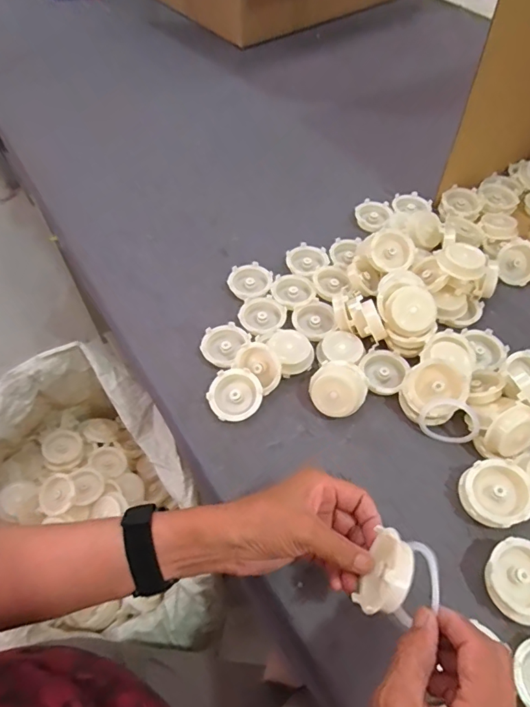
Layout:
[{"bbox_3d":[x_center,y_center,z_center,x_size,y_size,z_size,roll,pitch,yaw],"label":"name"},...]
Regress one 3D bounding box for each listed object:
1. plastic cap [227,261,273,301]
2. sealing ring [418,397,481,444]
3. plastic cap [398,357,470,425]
[{"bbox_3d":[-0.020,-0.095,0.597,0.058,0.017,0.063,-1,56,1],"label":"plastic cap"},{"bbox_3d":[0.192,0.071,0.466,0.058,0.050,0.010,-2,22,24],"label":"sealing ring"},{"bbox_3d":[0.176,0.041,0.471,0.060,0.018,0.071,32,103,15],"label":"plastic cap"}]

